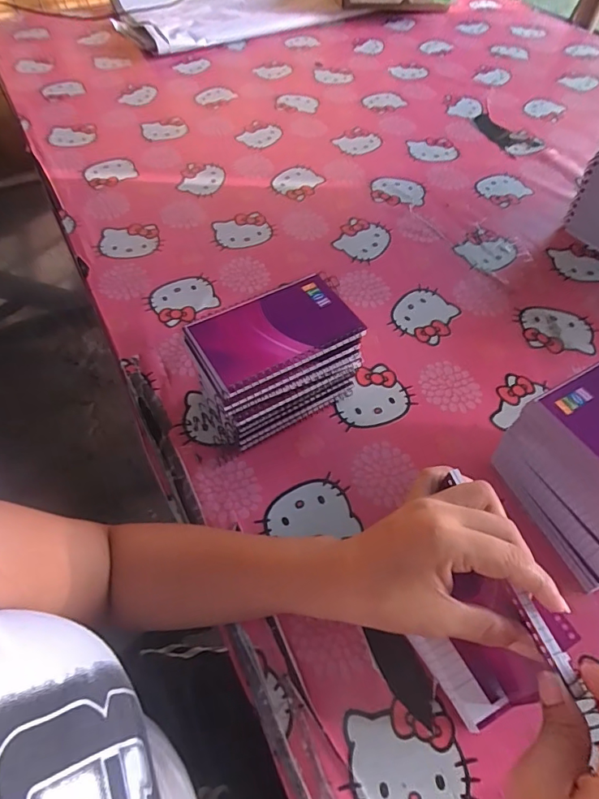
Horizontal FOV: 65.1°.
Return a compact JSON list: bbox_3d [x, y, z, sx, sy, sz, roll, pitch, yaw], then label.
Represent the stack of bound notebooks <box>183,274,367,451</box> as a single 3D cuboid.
[{"bbox_3d":[-0.025,-0.025,0.438,0.144,0.116,0.090,-23,59,-15],"label":"stack of bound notebooks"}]

